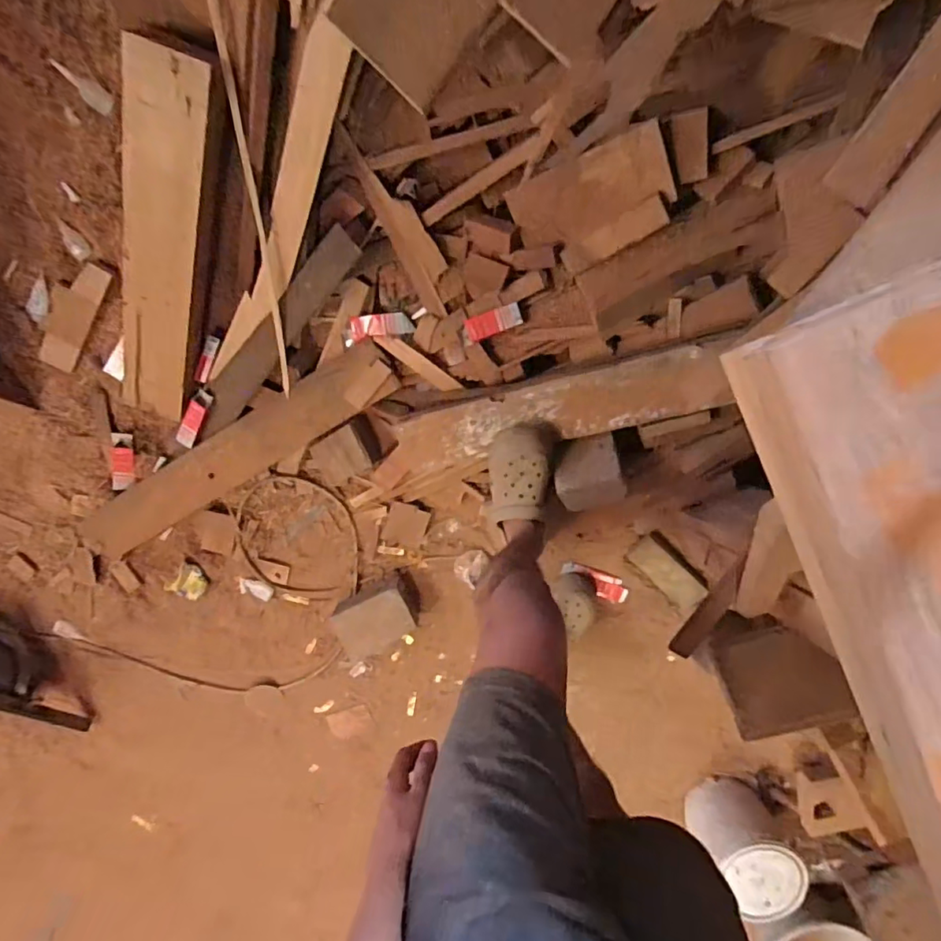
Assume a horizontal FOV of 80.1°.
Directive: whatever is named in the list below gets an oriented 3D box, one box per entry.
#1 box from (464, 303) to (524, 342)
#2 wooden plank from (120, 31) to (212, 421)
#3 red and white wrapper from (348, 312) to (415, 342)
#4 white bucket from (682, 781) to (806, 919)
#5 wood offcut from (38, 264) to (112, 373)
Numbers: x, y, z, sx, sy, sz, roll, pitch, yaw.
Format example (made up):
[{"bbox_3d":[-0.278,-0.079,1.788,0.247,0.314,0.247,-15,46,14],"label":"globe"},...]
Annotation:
[{"bbox_3d":[0.041,-0.267,1.006,0.102,0.021,0.039,-16,97,19],"label":"box"},{"bbox_3d":[-0.537,-0.357,0.960,0.122,0.036,0.633,27,127,-2],"label":"wooden plank"},{"bbox_3d":[-0.168,-0.275,1.058,0.121,0.013,0.042,-5,98,4],"label":"red and white wrapper"},{"bbox_3d":[0.564,0.767,1.156,0.157,0.189,0.176,-41,94,8],"label":"white bucket"},{"bbox_3d":[-0.789,-0.300,1.107,0.073,0.030,0.238,28,113,-27],"label":"wood offcut"}]

